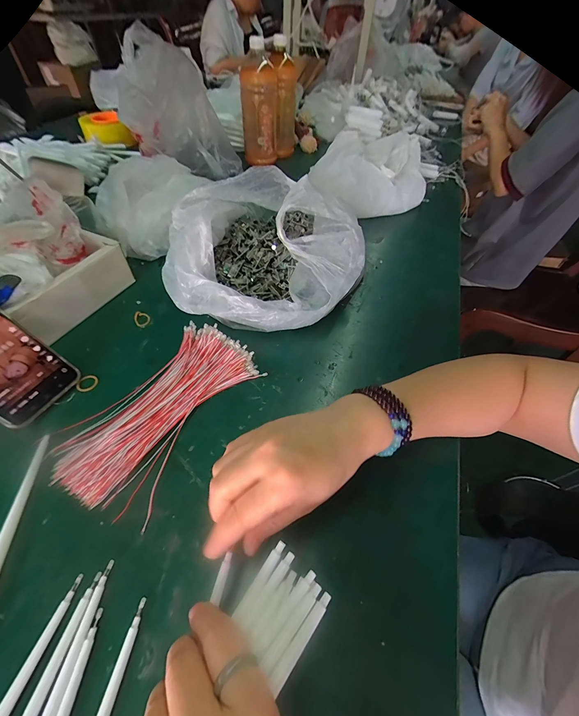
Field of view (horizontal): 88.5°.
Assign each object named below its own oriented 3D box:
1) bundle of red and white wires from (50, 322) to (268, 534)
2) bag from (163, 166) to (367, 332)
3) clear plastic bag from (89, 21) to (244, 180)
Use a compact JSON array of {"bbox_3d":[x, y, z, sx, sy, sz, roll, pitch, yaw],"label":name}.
[{"bbox_3d":[-0.124,0.046,0.303,0.116,0.025,0.204,20,53,14],"label":"bundle of red and white wires"},{"bbox_3d":[-0.031,-0.172,0.423,0.249,0.117,0.276,-1,50,-3],"label":"bag"},{"bbox_3d":[-0.217,-0.477,0.594,0.226,0.208,0.111,-3,51,-5],"label":"clear plastic bag"}]

